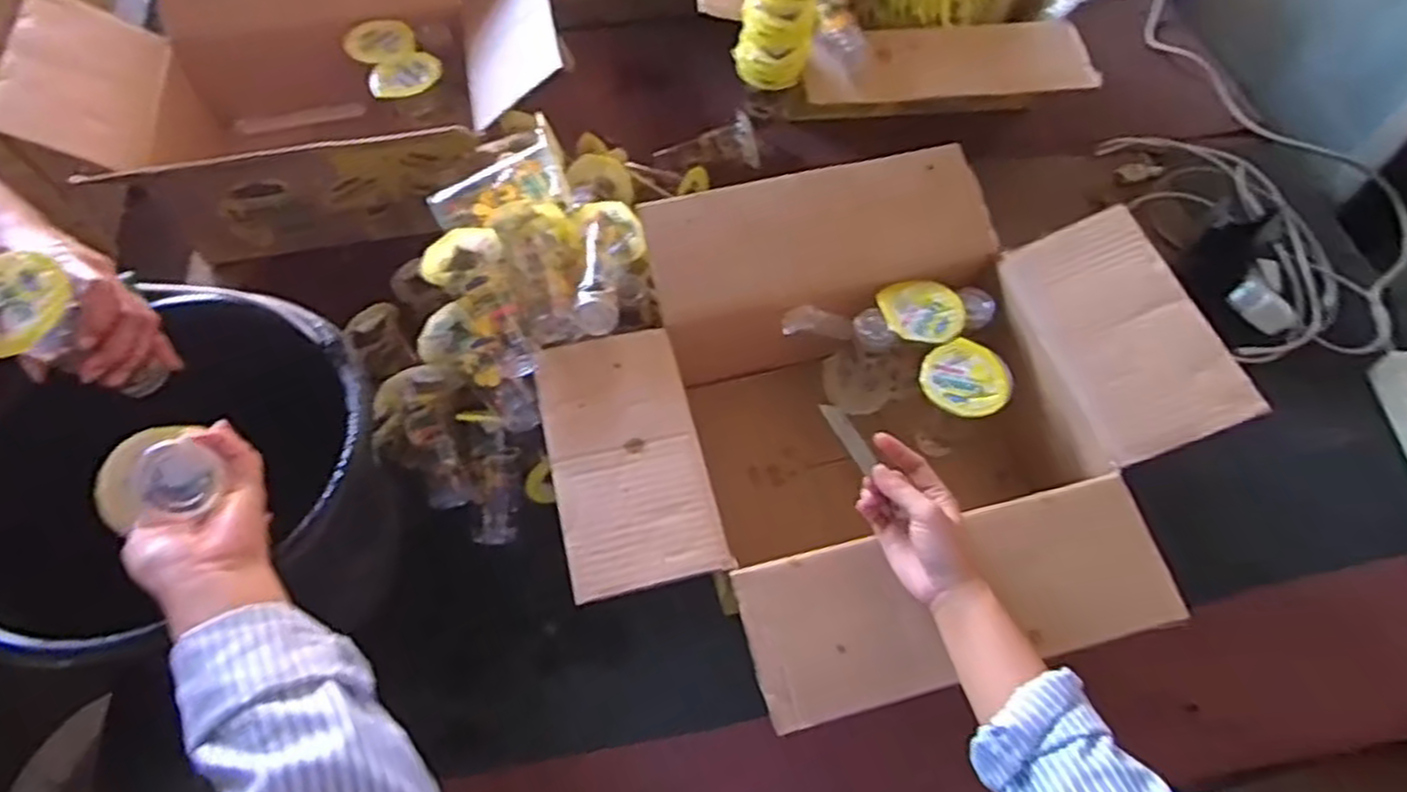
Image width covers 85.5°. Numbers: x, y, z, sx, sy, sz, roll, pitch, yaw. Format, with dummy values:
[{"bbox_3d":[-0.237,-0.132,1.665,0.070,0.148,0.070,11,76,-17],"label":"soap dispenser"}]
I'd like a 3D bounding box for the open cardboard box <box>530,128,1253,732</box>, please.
[{"bbox_3d":[0.148,0.022,0.715,0.558,0.188,0.477,-13,62,-7],"label":"open cardboard box"}]

